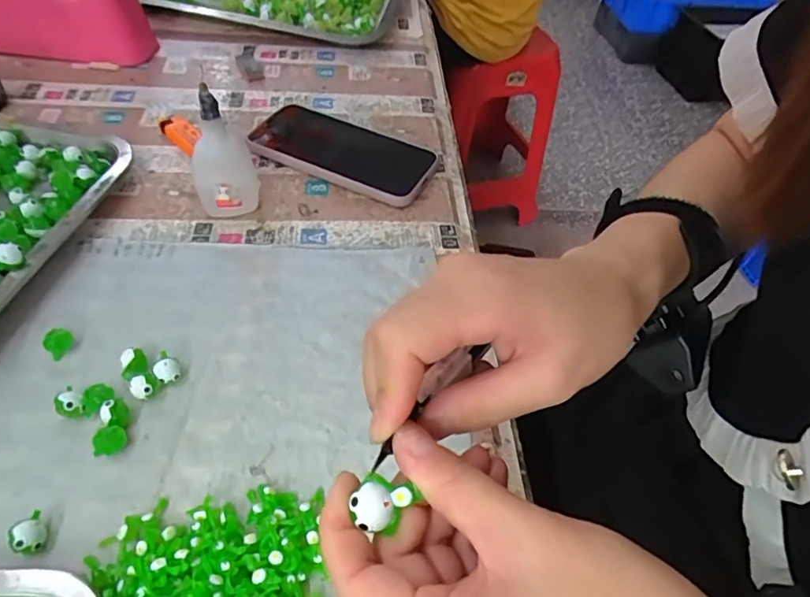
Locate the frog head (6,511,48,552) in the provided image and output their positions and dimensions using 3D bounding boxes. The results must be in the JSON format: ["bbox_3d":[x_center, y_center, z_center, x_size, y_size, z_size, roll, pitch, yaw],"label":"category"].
[{"bbox_3d":[-0.182,0.113,0.254,0.013,0.011,0.019,-23,55,-24],"label":"frog head"}]

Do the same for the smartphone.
[{"bbox_3d":[-0.052,-0.132,0.470,0.159,0.017,0.087,21,50,12],"label":"smartphone"}]

